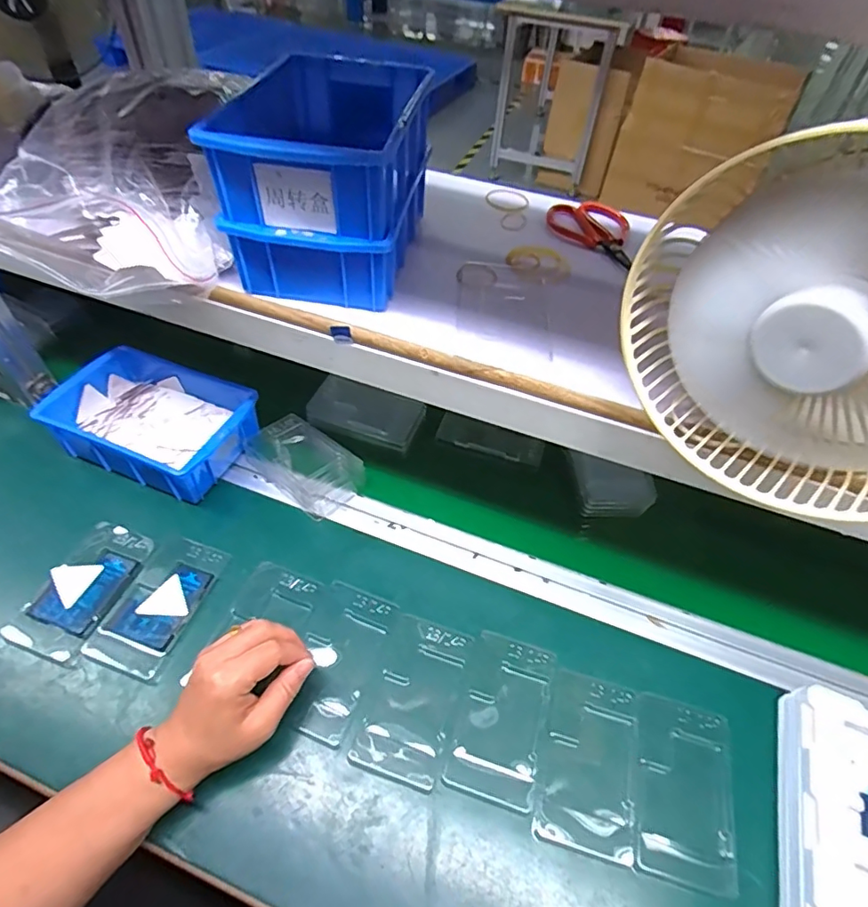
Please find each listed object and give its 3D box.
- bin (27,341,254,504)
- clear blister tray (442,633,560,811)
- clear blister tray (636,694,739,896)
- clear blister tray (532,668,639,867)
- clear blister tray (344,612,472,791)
[{"bbox_3d":[-0.308,-0.042,0.607,0.200,0.063,0.152,19,51,12],"label":"bin"},{"bbox_3d":[0.058,0.220,0.449,0.067,0.008,0.125,16,50,9],"label":"clear blister tray"},{"bbox_3d":[0.203,0.265,0.424,0.076,0.012,0.124,13,50,7],"label":"clear blister tray"},{"bbox_3d":[0.125,0.248,0.435,0.076,0.009,0.125,14,50,7],"label":"clear blister tray"},{"bbox_3d":[-0.018,0.207,0.459,0.072,0.010,0.125,16,50,9],"label":"clear blister tray"}]

